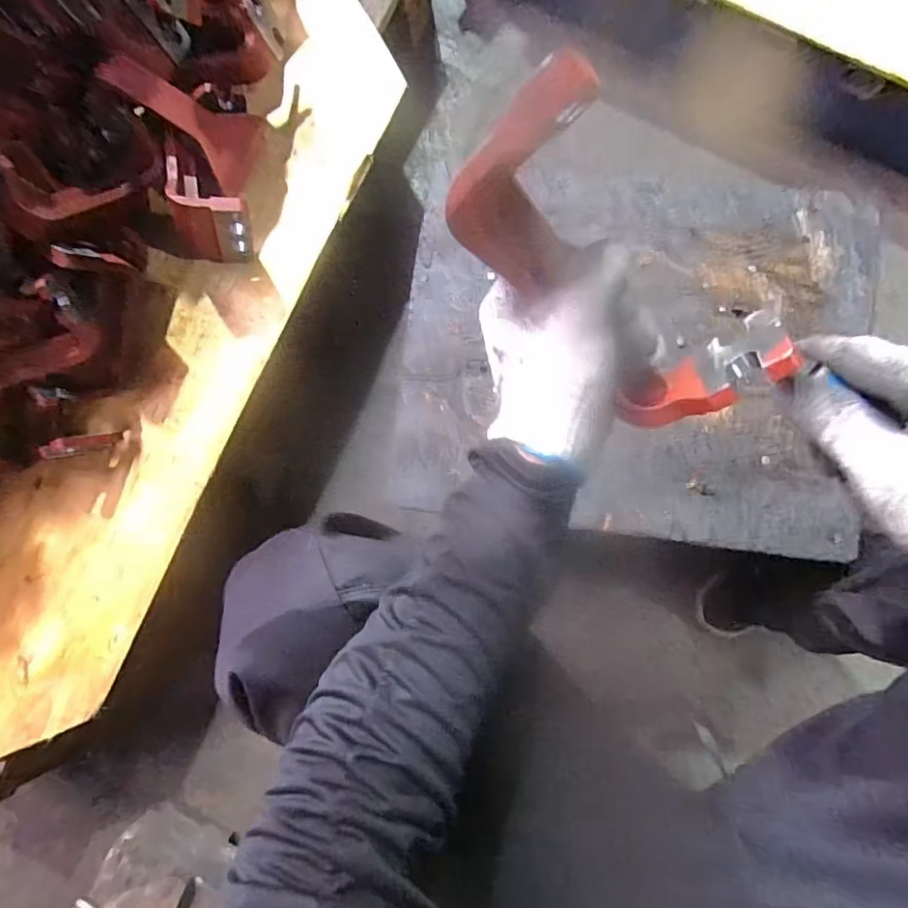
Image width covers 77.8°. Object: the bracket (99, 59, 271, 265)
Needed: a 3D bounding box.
[{"bbox_3d":[-0.281,-0.314,0.627,0.120,0.132,0.158,-11,81,1],"label":"bracket"}]

